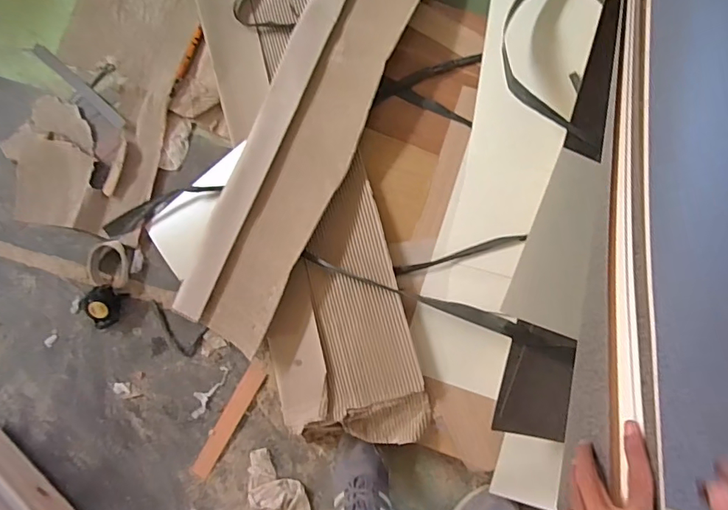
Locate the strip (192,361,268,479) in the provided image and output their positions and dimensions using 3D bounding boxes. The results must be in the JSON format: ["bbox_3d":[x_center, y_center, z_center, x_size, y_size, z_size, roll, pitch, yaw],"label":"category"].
[{"bbox_3d":[-0.257,0.313,0.914,0.039,0.013,0.243,30,91,4],"label":"strip"}]

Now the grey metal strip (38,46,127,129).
[{"bbox_3d":[-0.559,-0.334,0.946,0.237,0.007,0.026,42,92,3],"label":"grey metal strip"}]

